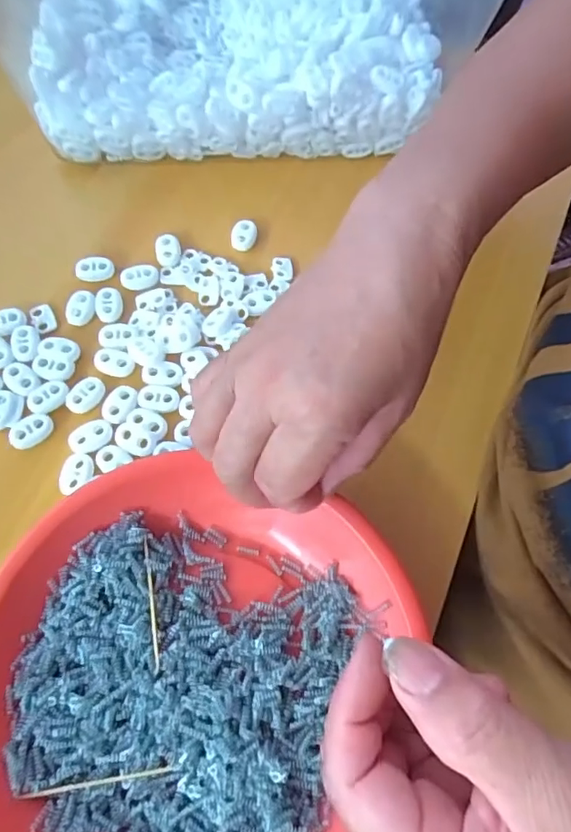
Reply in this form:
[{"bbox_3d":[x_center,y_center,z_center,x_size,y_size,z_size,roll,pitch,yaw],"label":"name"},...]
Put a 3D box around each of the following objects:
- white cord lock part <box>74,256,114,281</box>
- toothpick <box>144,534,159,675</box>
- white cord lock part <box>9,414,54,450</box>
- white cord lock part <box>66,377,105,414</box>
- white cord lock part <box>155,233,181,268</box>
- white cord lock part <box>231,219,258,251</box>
[{"bbox_3d":[-0.116,-0.089,0.322,0.023,0.007,0.012,-2,67,-3],"label":"white cord lock part"},{"bbox_3d":[-0.061,0.085,0.244,0.004,0.004,0.060,-9,67,-6],"label":"toothpick"},{"bbox_3d":[-0.135,0.007,0.281,0.022,0.004,0.015,-34,72,-16],"label":"white cord lock part"},{"bbox_3d":[-0.109,-0.012,0.289,0.015,0.004,0.022,43,71,15],"label":"white cord lock part"},{"bbox_3d":[-0.073,-0.103,0.330,0.015,0.005,0.022,-7,67,-6],"label":"white cord lock part"},{"bbox_3d":[-0.026,-0.115,0.339,0.016,0.005,0.022,8,66,1],"label":"white cord lock part"}]

